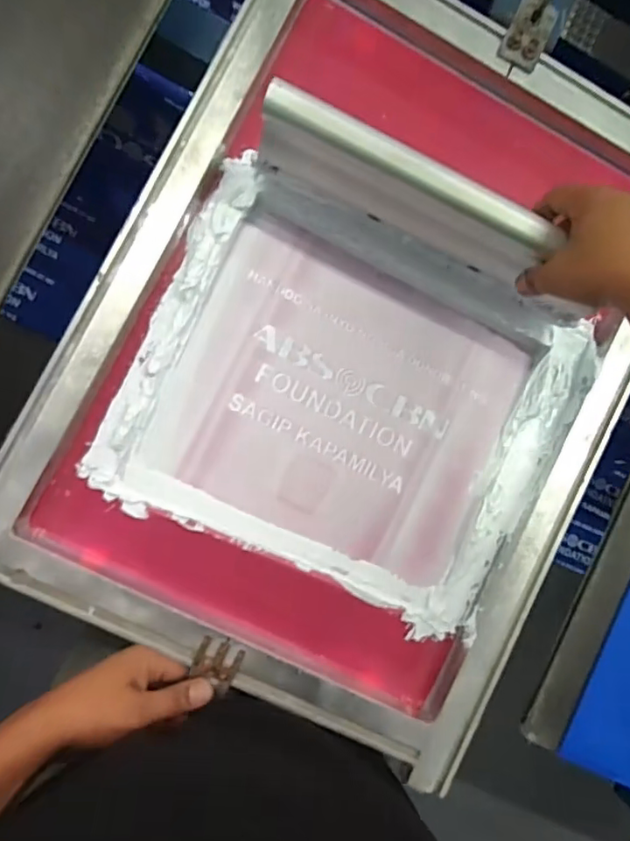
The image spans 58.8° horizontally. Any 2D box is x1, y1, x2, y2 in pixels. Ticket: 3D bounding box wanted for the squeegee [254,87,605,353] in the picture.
[{"bbox_3d":[0.093,-0.151,0.460,0.299,0.129,0.038,24,86,-7],"label":"squeegee"}]

